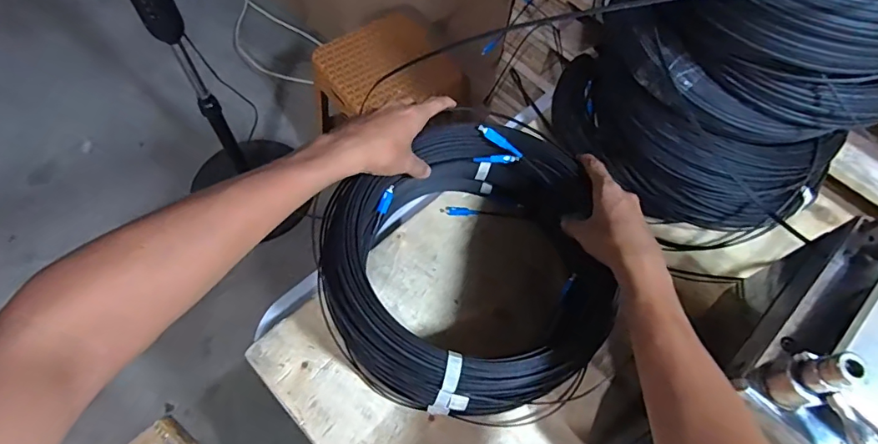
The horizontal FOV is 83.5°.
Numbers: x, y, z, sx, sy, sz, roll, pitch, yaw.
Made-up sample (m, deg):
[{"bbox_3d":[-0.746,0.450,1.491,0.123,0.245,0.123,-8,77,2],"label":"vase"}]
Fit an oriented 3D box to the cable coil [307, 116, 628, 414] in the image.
[{"bbox_3d":[0.025,0.054,0.554,0.277,0.153,0.296,1,62,-3],"label":"cable coil"}]

